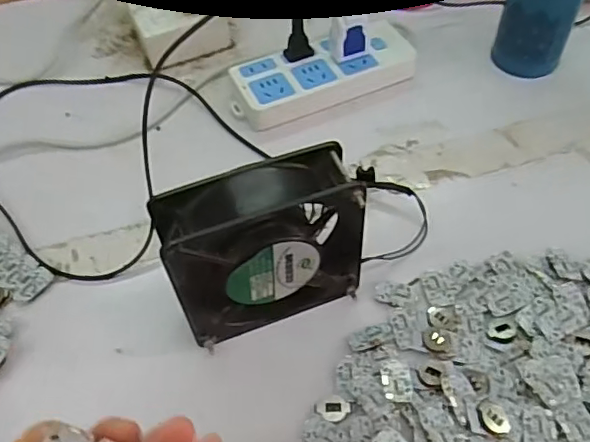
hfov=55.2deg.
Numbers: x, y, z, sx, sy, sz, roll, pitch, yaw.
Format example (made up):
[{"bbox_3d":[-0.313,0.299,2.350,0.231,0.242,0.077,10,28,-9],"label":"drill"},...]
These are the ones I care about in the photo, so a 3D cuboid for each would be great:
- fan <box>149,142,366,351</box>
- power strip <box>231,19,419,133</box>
[{"bbox_3d":[-0.017,0.021,0.358,0.117,0.115,0.047,-16,53,-8],"label":"fan"},{"bbox_3d":[0.027,-0.136,0.529,0.169,0.033,0.067,-20,53,-11],"label":"power strip"}]

